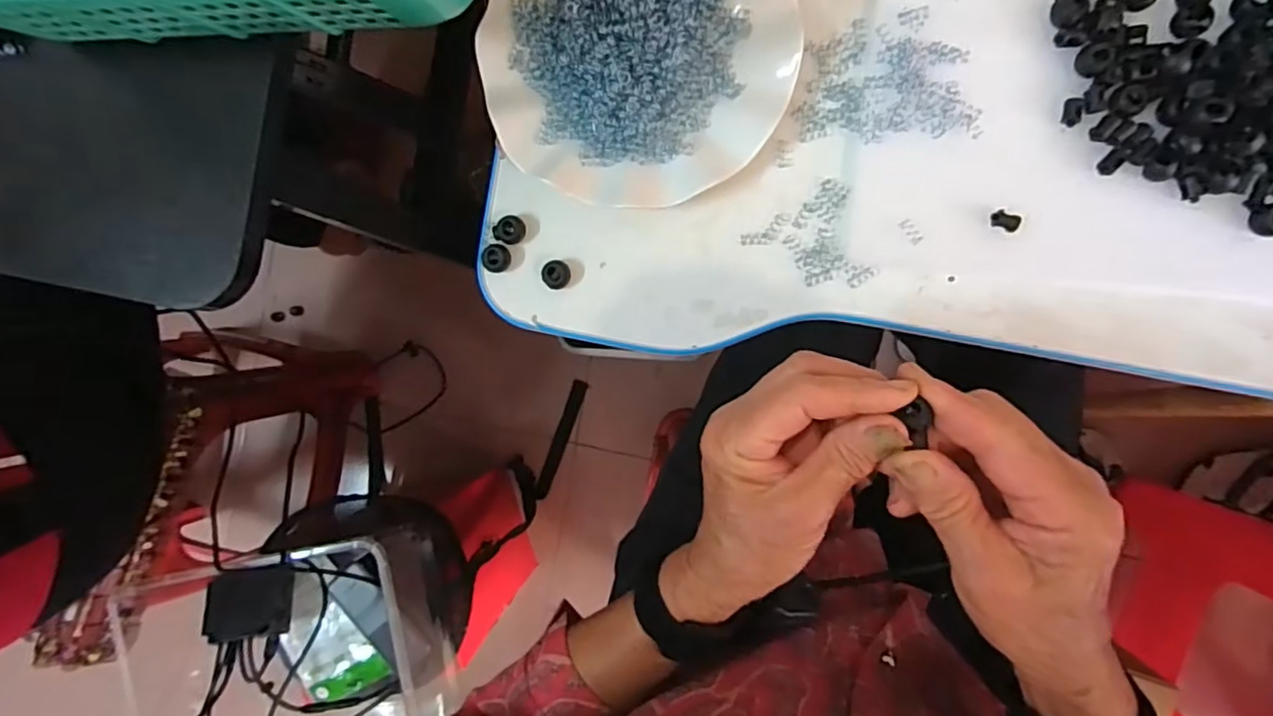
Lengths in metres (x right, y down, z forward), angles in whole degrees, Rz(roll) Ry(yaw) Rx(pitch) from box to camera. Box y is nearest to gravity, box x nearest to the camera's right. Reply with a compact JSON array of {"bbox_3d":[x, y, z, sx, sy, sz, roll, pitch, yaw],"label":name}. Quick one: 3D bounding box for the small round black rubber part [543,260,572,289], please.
[{"bbox_3d":[-0.050,-0.052,0.382,0.017,0.010,0.017,0,92,5],"label":"small round black rubber part"}]

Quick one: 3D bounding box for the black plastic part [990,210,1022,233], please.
[{"bbox_3d":[0.209,-0.077,0.347,0.016,0.009,0.010,18,93,4],"label":"black plastic part"}]

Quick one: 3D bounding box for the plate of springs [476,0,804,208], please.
[{"bbox_3d":[0.000,-0.181,0.355,0.177,0.024,0.178,0,92,5],"label":"plate of springs"}]

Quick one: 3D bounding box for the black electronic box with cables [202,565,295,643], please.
[{"bbox_3d":[-0.446,0.283,0.707,0.085,0.018,0.074,1,67,-24],"label":"black electronic box with cables"}]

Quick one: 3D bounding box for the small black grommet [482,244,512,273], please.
[{"bbox_3d":[-0.088,-0.062,0.384,0.017,0.009,0.018,0,92,5],"label":"small black grommet"}]

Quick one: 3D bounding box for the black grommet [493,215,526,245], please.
[{"bbox_3d":[-0.079,-0.080,0.383,0.017,0.011,0.017,0,92,5],"label":"black grommet"}]

